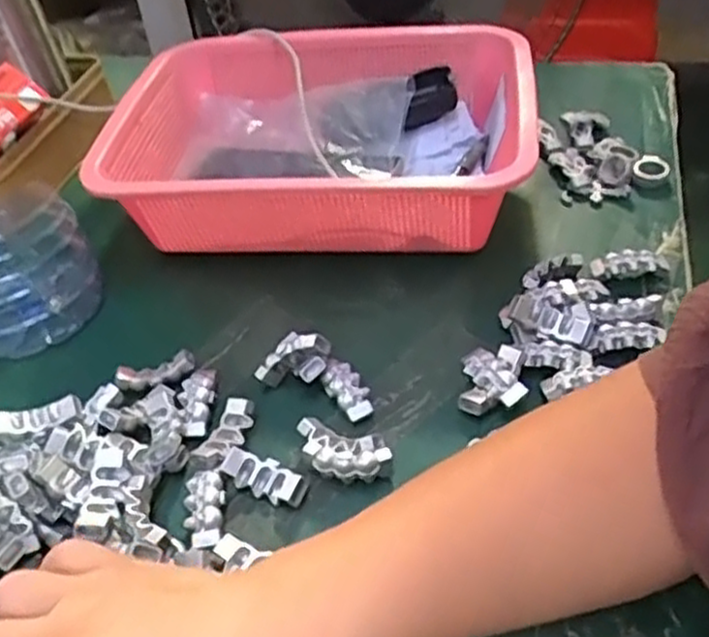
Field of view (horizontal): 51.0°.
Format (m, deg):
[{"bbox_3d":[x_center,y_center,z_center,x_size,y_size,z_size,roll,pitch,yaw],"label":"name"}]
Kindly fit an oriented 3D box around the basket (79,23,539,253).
[{"bbox_3d":[-0.022,-0.129,0.556,0.288,0.092,0.218,0,43,8],"label":"basket"}]

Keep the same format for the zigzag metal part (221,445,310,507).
[{"bbox_3d":[-0.047,0.084,0.393,0.045,0.014,0.017,15,47,22],"label":"zigzag metal part"}]

